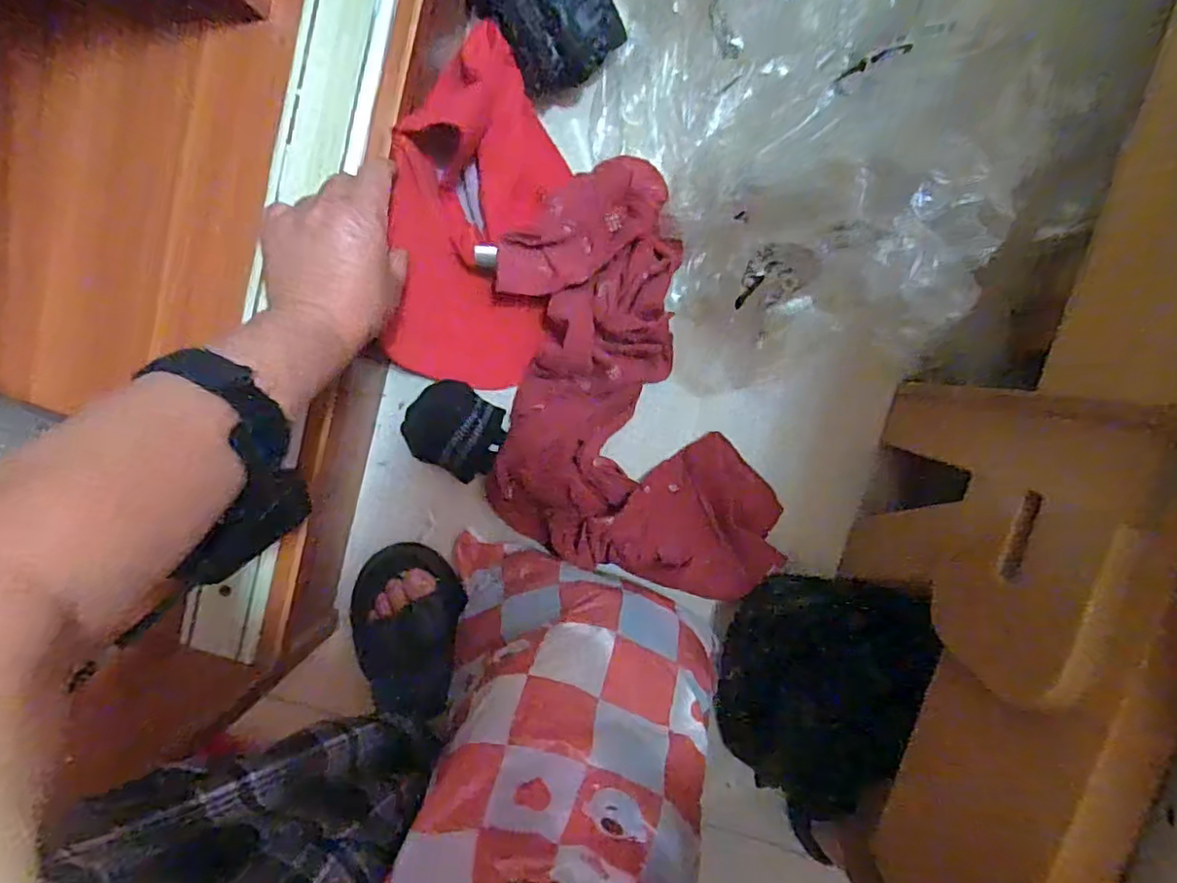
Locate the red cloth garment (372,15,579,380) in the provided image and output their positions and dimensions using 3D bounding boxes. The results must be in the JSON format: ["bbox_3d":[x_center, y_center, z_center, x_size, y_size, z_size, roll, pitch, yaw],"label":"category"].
[{"bbox_3d":[-0.082,-0.165,0.495,0.101,0.089,0.254,10,114,3],"label":"red cloth garment"}]

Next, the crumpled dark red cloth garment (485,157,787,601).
[{"bbox_3d":[0.009,-0.026,0.512,0.205,0.047,0.335,-20,96,7],"label":"crumpled dark red cloth garment"}]

